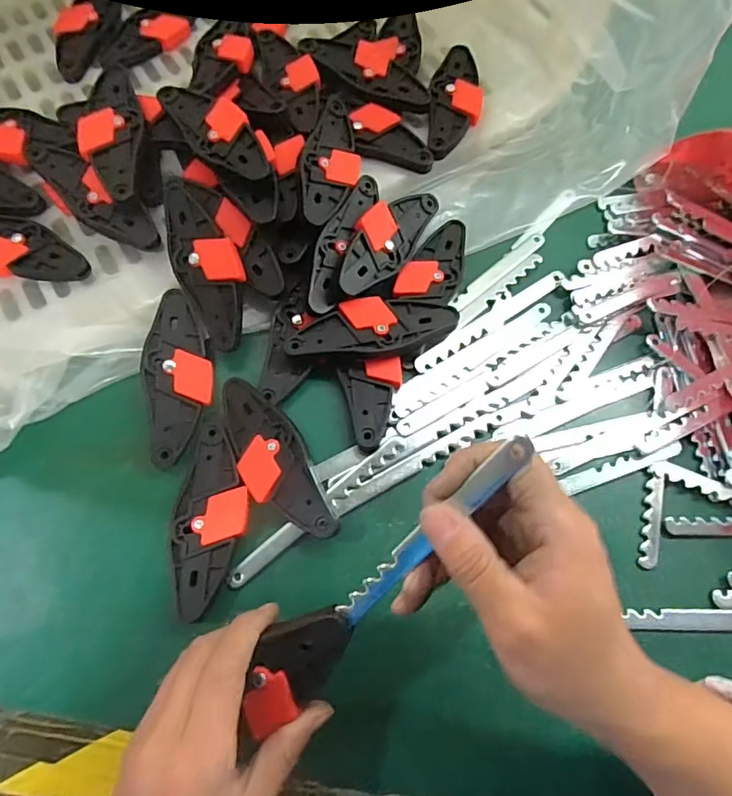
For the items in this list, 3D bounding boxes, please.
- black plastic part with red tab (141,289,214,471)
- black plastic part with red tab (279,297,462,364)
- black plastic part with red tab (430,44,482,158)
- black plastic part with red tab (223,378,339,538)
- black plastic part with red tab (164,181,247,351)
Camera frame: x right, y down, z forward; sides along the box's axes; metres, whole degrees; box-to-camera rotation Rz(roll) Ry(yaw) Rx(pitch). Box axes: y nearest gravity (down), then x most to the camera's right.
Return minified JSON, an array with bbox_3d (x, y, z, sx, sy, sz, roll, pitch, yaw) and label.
[{"bbox_3d":[-0.133,-0.016,0.368,0.045,0.011,0.122,-4,73,-3],"label":"black plastic part with red tab"},{"bbox_3d":[0.005,-0.050,0.385,0.122,0.015,0.046,-4,69,-3],"label":"black plastic part with red tab"},{"bbox_3d":[0.080,-0.264,0.462,0.044,0.015,0.123,5,69,1],"label":"black plastic part with red tab"},{"bbox_3d":[-0.063,0.041,0.354,0.044,0.013,0.121,-23,71,-10],"label":"black plastic part with red tab"},{"bbox_3d":[-0.117,-0.100,0.385,0.045,0.013,0.128,-20,88,-8],"label":"black plastic part with red tab"}]

